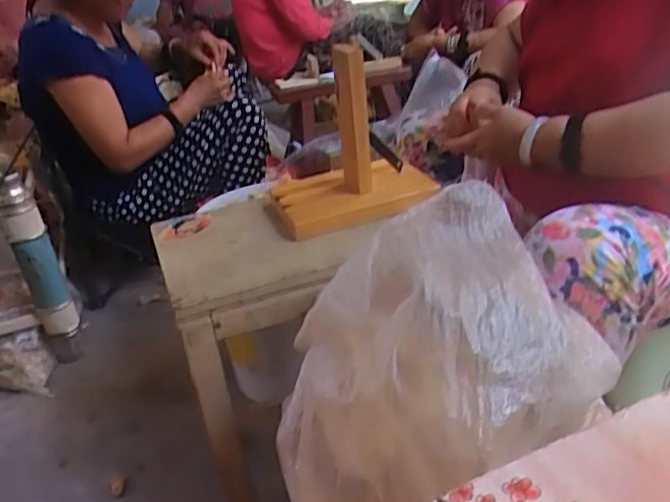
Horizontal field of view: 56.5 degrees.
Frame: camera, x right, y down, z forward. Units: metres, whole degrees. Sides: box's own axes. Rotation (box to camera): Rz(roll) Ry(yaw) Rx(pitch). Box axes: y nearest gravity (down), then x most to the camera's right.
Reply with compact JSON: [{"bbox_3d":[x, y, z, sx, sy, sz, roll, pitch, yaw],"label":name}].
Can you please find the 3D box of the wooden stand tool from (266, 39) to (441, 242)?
[{"bbox_3d":[0.015,-0.148,0.857,0.217,0.210,0.149,-14,29,-14],"label":"wooden stand tool"}]

